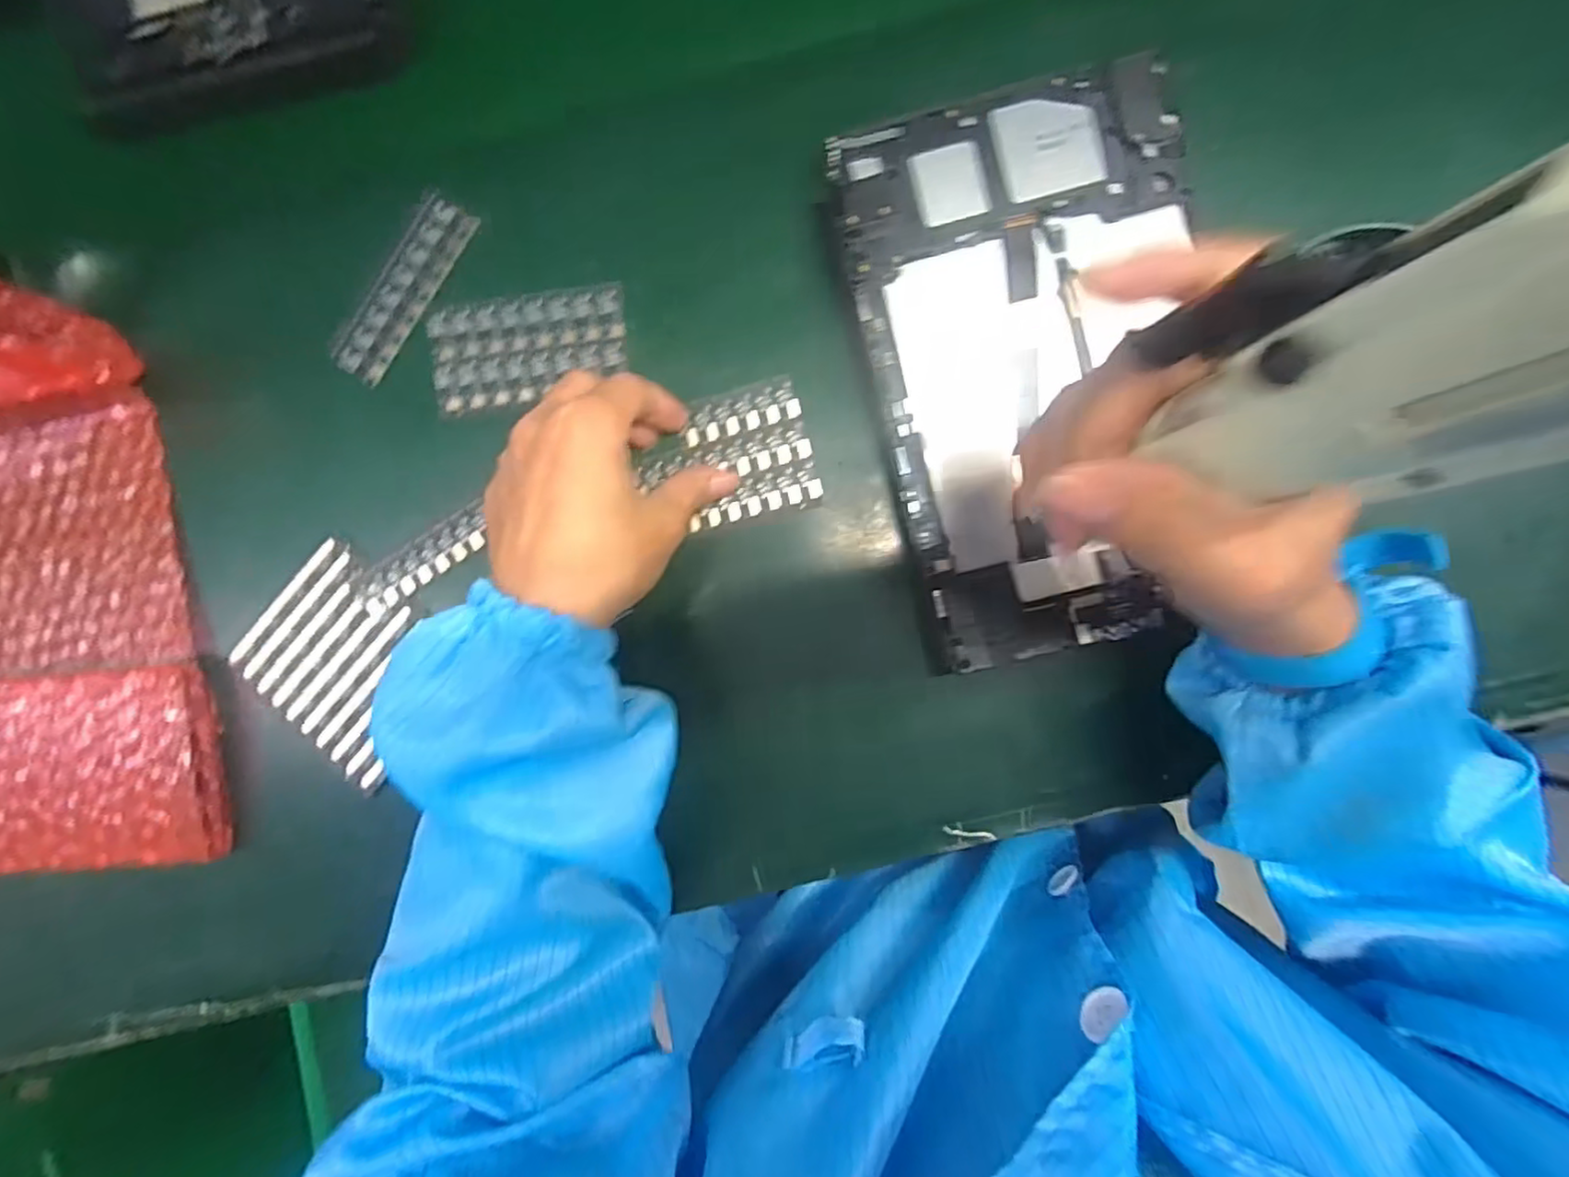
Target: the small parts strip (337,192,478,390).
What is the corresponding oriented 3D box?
[{"bbox_3d":[-0.186,-0.145,0.325,0.028,0.005,0.096,36,91,0],"label":"small parts strip"}]

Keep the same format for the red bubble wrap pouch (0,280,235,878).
[{"bbox_3d":[-0.353,0.006,0.291,0.119,0.090,0.262,-8,91,1],"label":"red bubble wrap pouch"}]

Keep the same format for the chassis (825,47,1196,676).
[{"bbox_3d":[0.110,-0.093,0.289,0.139,0.008,0.238,-11,91,3],"label":"chassis"}]

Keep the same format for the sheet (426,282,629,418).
[{"bbox_3d":[-0.124,-0.116,0.324,0.095,0.007,0.049,-10,91,1],"label":"sheet"}]

